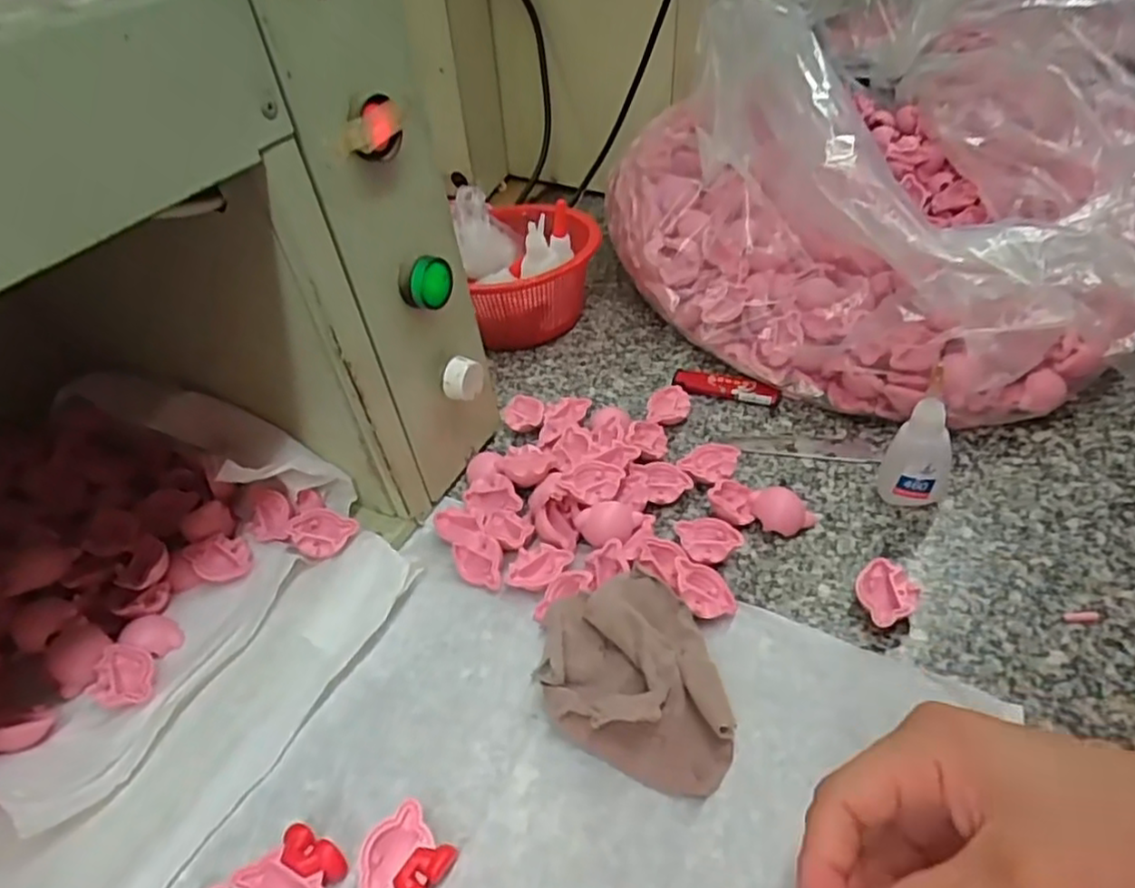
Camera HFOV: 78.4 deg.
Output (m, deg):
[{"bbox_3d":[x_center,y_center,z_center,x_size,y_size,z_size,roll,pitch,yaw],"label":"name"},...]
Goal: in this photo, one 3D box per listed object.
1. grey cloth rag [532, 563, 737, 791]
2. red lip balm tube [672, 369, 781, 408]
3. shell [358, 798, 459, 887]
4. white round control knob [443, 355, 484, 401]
[{"bbox_3d":[0.030,0.110,0.325,0.078,0.027,0.097,-10,41,-2],"label":"grey cloth rag"},{"bbox_3d":[0.111,-0.040,0.489,0.075,0.017,0.016,12,45,21],"label":"red lip balm tube"},{"bbox_3d":[-0.065,0.171,0.281,0.032,0.015,0.035,27,52,33],"label":"shell"},{"bbox_3d":[-0.062,-0.039,0.411,0.015,0.020,0.023,21,48,30],"label":"white round control knob"}]

